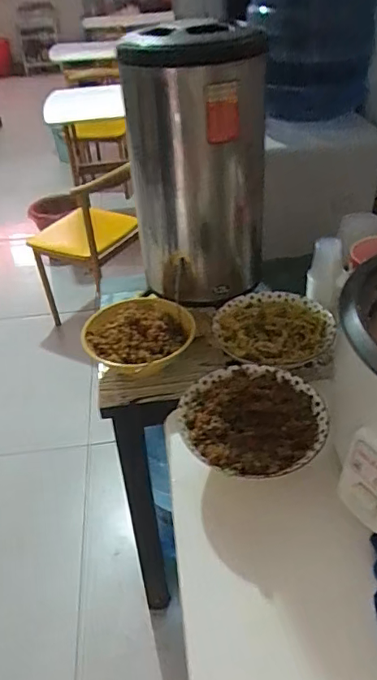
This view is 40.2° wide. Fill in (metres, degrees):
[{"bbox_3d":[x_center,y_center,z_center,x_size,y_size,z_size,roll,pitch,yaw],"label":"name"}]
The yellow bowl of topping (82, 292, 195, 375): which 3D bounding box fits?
[{"bbox_3d":[-0.081,-0.005,0.875,0.173,0.058,0.160,-2,39,2],"label":"yellow bowl of topping"}]

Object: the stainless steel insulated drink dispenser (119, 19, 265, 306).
[{"bbox_3d":[0.016,-0.285,0.856,0.212,0.405,0.235,-4,39,-1],"label":"stainless steel insulated drink dispenser"}]

